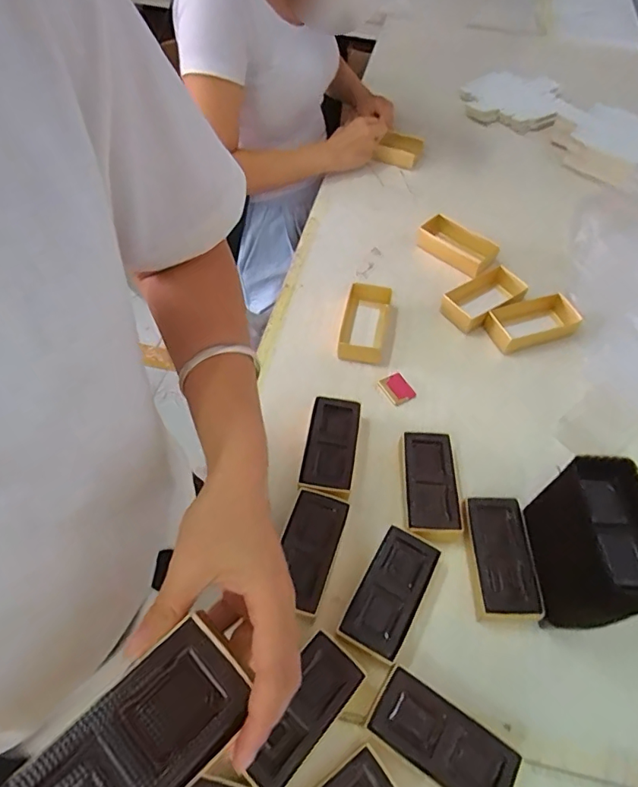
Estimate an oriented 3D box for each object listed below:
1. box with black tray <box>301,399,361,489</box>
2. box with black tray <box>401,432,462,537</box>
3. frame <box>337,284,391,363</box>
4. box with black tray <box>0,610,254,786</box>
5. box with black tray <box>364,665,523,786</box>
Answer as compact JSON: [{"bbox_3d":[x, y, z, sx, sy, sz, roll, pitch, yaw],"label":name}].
[{"bbox_3d":[0.014,0.060,0.558,0.053,0.032,0.110,8,54,5],"label":"box with black tray"},{"bbox_3d":[0.119,0.101,0.537,0.055,0.033,0.115,2,54,1],"label":"box with black tray"},{"bbox_3d":[0.061,-0.095,0.676,0.057,0.033,0.119,10,55,5],"label":"frame"},{"bbox_3d":[-0.083,0.158,0.221,0.110,0.016,0.054,-35,61,-28],"label":"box with black tray"},{"bbox_3d":[0.097,0.279,0.401,0.111,0.030,0.053,29,58,19],"label":"box with black tray"}]

